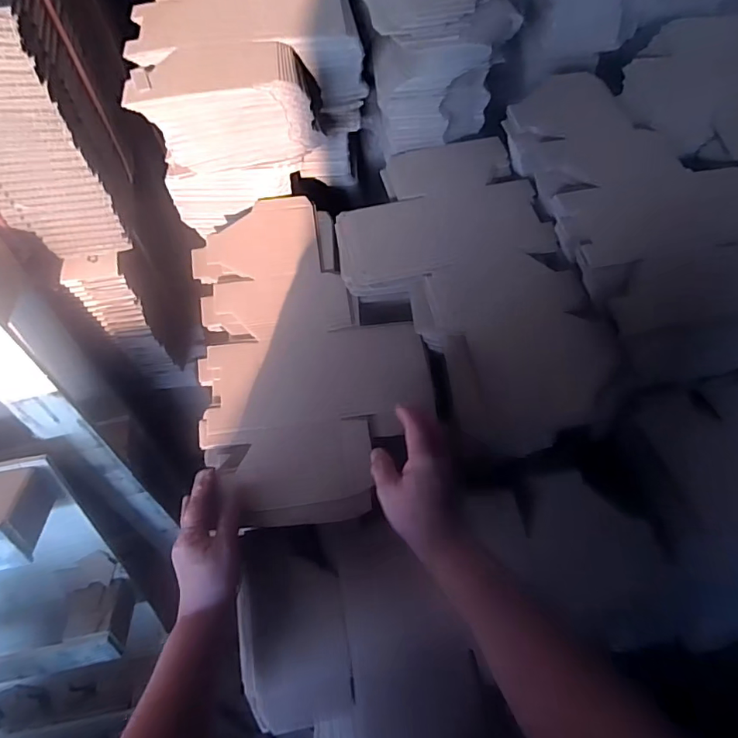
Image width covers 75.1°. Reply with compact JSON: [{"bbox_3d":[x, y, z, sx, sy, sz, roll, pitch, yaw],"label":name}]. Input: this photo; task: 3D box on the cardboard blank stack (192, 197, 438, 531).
[{"bbox_3d":[-0.075,-0.038,0.592,0.258,0.020,0.424,-10,63,-5],"label":"cardboard blank stack"}]

